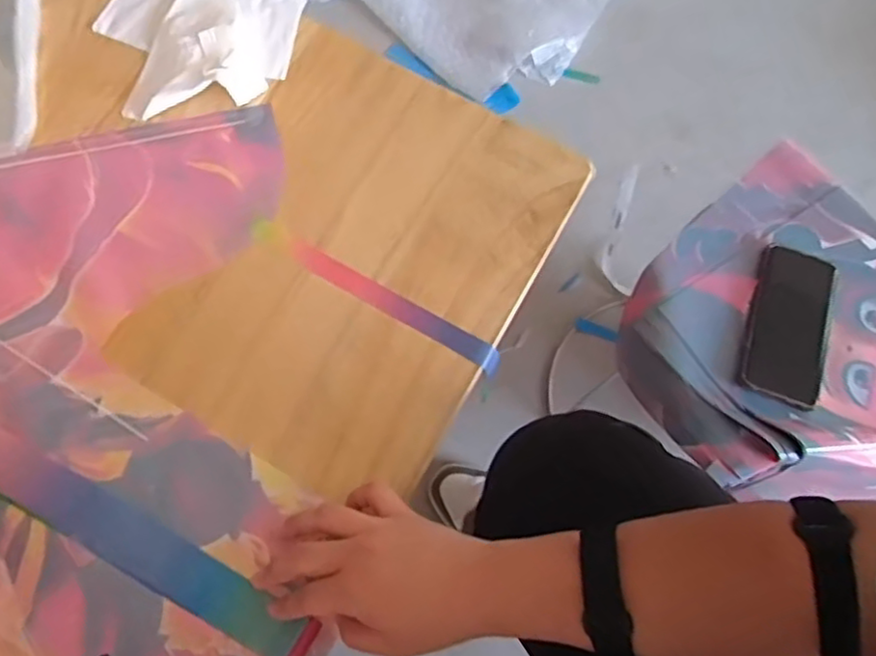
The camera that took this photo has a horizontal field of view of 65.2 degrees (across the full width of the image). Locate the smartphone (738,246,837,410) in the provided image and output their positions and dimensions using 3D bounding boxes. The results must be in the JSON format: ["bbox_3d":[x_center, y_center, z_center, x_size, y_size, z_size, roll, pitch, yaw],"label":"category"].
[{"bbox_3d":[0.357,-0.003,0.696,0.077,0.014,0.161,13,80,9],"label":"smartphone"}]

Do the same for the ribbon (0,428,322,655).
[{"bbox_3d":[-0.246,0.150,0.510,0.343,0.010,0.039,29,69,4],"label":"ribbon"}]

